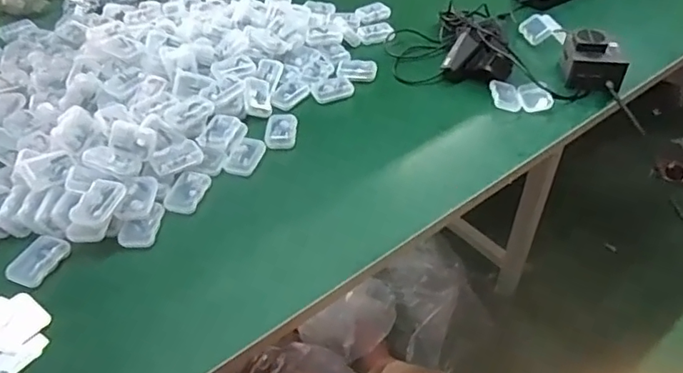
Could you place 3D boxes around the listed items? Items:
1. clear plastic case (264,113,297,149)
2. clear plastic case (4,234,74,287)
[{"bbox_3d":[-0.076,-0.071,0.668,0.039,0.014,0.054,-2,43,-1],"label":"clear plastic case"},{"bbox_3d":[-0.298,0.072,0.525,0.038,0.011,0.056,16,46,17],"label":"clear plastic case"}]

